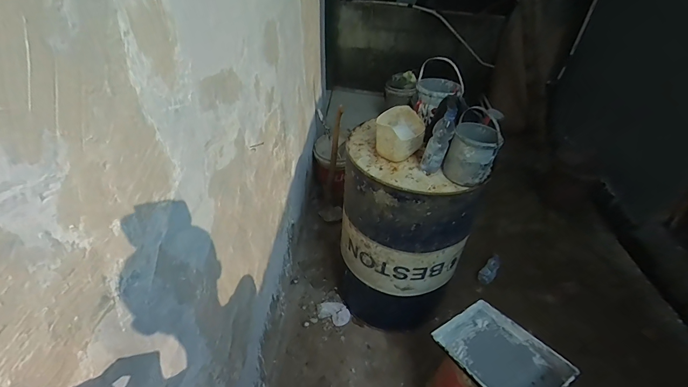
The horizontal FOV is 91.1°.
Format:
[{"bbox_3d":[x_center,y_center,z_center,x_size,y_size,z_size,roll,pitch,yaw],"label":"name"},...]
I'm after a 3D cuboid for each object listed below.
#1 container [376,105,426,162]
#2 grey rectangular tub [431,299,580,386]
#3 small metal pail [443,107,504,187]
[{"bbox_3d":[0.208,-0.222,1.257,0.170,0.133,0.211,18,42,18],"label":"container"},{"bbox_3d":[0.515,0.562,1.148,0.298,0.165,0.363,-22,45,-26],"label":"grey rectangular tub"},{"bbox_3d":[0.449,-0.145,1.171,0.158,0.172,0.188,19,43,20],"label":"small metal pail"}]

